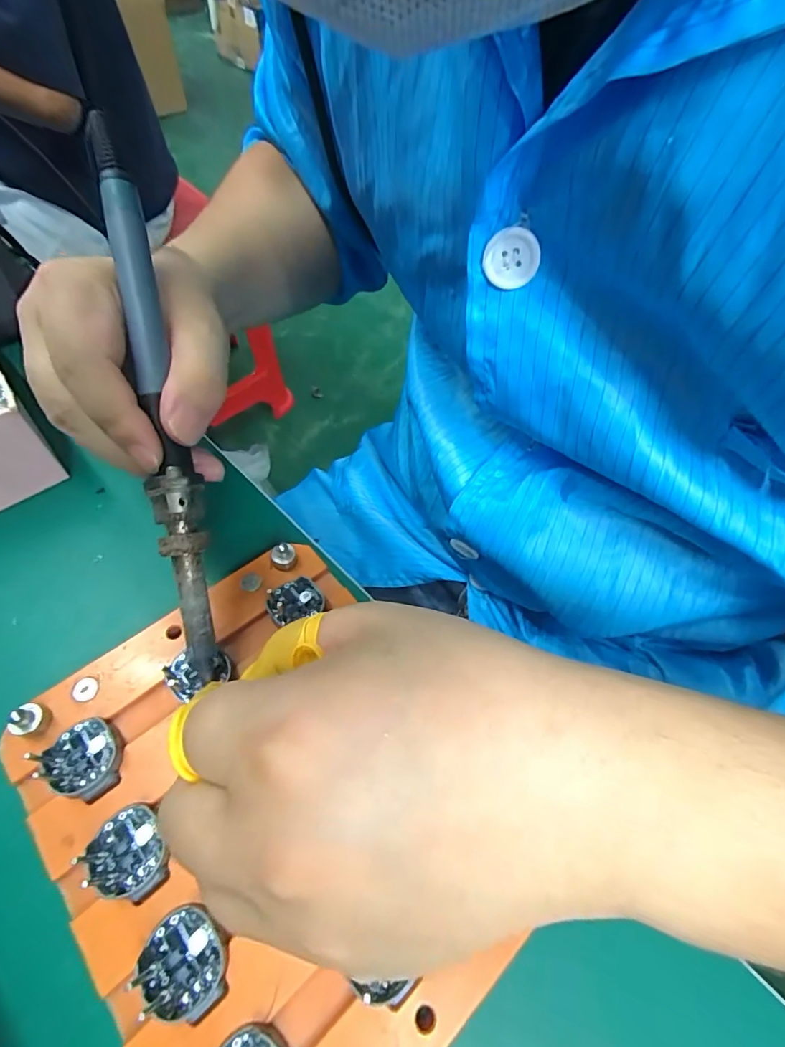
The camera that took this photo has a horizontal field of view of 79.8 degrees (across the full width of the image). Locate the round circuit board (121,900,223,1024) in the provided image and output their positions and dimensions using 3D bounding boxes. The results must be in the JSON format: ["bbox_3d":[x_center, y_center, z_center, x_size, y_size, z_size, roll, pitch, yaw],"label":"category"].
[{"bbox_3d":[-0.072,0.147,0.156,0.027,0.005,0.028,2,59,-3],"label":"round circuit board"}]

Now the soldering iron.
[{"bbox_3d":[-0.093,-0.049,0.190,0.022,0.023,0.225,-9,90,-4],"label":"soldering iron"}]

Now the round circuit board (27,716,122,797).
[{"bbox_3d":[-0.123,0.092,0.186,0.031,0.008,0.025,24,61,10],"label":"round circuit board"}]

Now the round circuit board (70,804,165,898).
[{"bbox_3d":[-0.098,0.119,0.171,0.026,0.004,0.026,2,59,-3],"label":"round circuit board"}]

